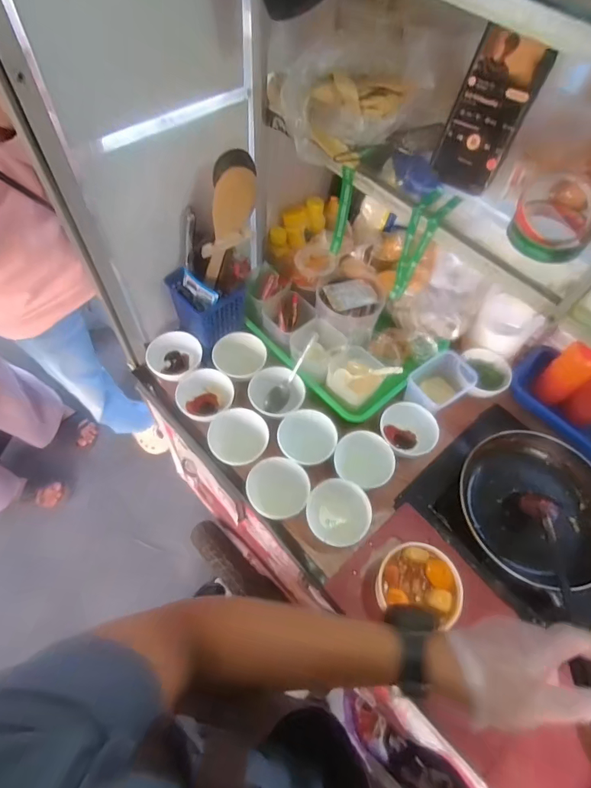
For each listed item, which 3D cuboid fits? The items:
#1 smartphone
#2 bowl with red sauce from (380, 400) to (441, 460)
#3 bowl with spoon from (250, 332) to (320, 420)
[{"bbox_3d":[0.206,-0.300,0.461,0.075,0.139,0.009,31,40,16],"label":"smartphone"},{"bbox_3d":[0.185,0.062,0.709,0.098,0.047,0.081,39,66,17],"label":"bowl with red sauce"},{"bbox_3d":[-0.026,-0.027,0.718,0.091,0.088,0.134,14,61,5],"label":"bowl with spoon"}]

